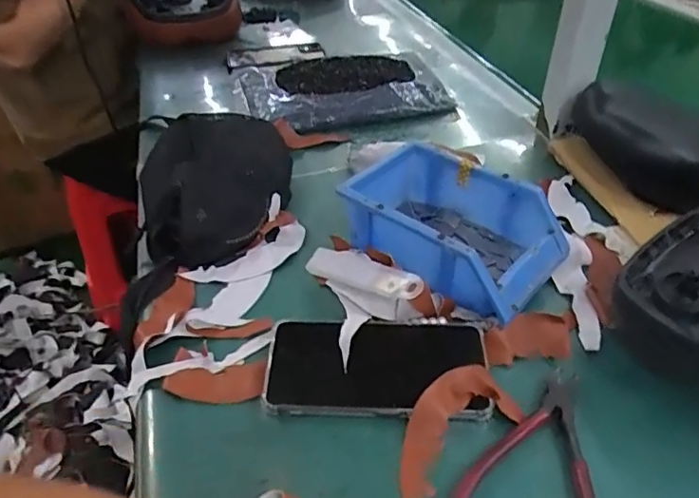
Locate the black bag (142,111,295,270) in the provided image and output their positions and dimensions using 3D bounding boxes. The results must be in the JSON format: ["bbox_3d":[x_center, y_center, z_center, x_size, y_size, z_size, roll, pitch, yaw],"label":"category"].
[{"bbox_3d":[-0.146,-0.090,0.597,0.156,0.051,0.280,-6,41,-6],"label":"black bag"}]

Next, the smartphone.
[{"bbox_3d":[0.019,0.085,0.406,0.161,0.017,0.078,-1,46,5],"label":"smartphone"}]

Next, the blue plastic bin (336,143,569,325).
[{"bbox_3d":[0.089,-0.017,0.483,0.178,0.073,0.117,28,49,30],"label":"blue plastic bin"}]

